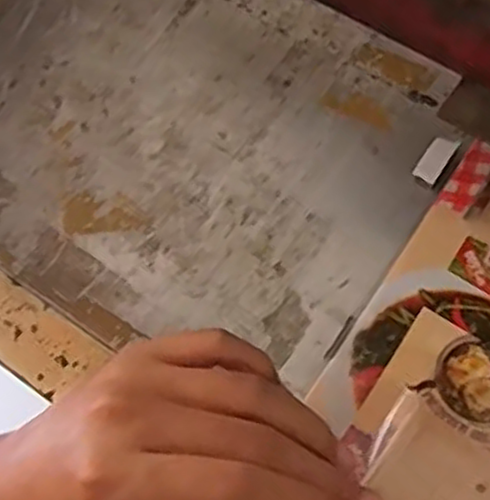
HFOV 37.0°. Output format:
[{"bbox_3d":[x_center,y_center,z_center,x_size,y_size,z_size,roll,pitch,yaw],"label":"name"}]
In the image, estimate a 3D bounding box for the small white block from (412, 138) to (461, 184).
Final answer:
[{"bbox_3d":[0.097,-0.046,0.374,0.013,0.006,0.027,33,73,15],"label":"small white block"}]

